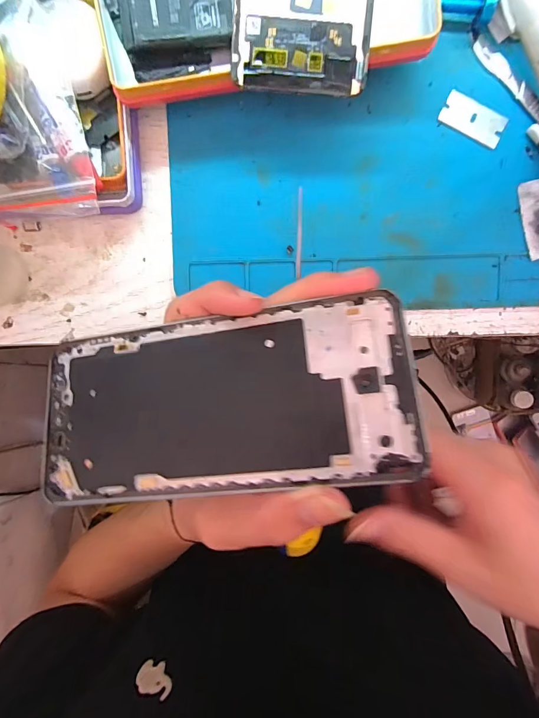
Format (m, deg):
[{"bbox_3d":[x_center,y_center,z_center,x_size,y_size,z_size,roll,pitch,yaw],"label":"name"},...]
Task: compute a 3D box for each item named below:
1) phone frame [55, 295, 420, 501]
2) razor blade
[{"bbox_3d":[-0.022,0.018,0.148,0.154,0.005,0.071,-7,76,10],"label":"phone frame"},{"bbox_3d":[0.123,-0.145,0.215,0.039,0.004,0.020,28,95,-1],"label":"razor blade"}]

